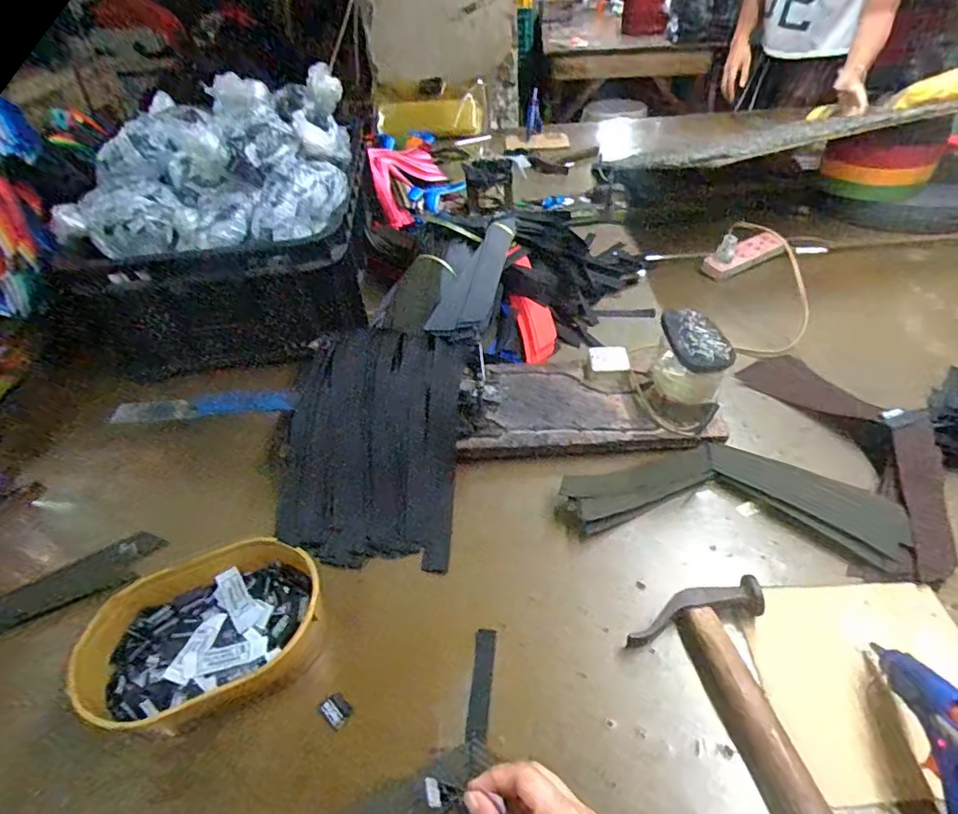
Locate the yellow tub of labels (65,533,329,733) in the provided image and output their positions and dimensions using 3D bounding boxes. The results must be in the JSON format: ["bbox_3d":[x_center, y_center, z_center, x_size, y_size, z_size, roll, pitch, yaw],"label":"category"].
[{"bbox_3d":[-0.231,0.192,0.453,0.187,0.049,0.147,-31,50,-23],"label":"yellow tub of labels"}]

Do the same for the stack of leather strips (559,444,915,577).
[{"bbox_3d":[0.246,0.088,0.536,0.309,0.028,0.112,5,46,11],"label":"stack of leather strips"}]

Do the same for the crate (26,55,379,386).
[{"bbox_3d":[-0.348,-0.247,0.724,0.390,0.266,0.283,-11,42,-7],"label":"crate"}]

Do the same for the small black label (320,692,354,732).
[{"bbox_3d":[-0.117,0.250,0.435,0.023,0.004,0.019,42,57,14],"label":"small black label"}]

